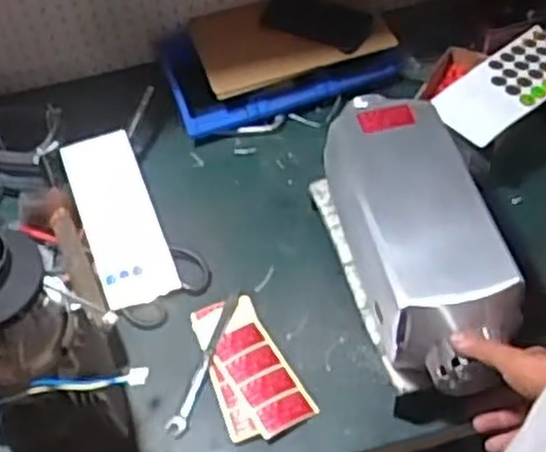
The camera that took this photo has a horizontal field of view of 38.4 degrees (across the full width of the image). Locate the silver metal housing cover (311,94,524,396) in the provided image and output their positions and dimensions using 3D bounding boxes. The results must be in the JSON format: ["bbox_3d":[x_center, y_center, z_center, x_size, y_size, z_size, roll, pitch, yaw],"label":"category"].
[{"bbox_3d":[0.161,0.013,0.911,0.151,0.137,0.380,-11,54,-4],"label":"silver metal housing cover"}]

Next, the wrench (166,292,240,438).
[{"bbox_3d":[-0.085,0.164,0.964,0.024,0.005,0.200,12,53,15],"label":"wrench"}]

